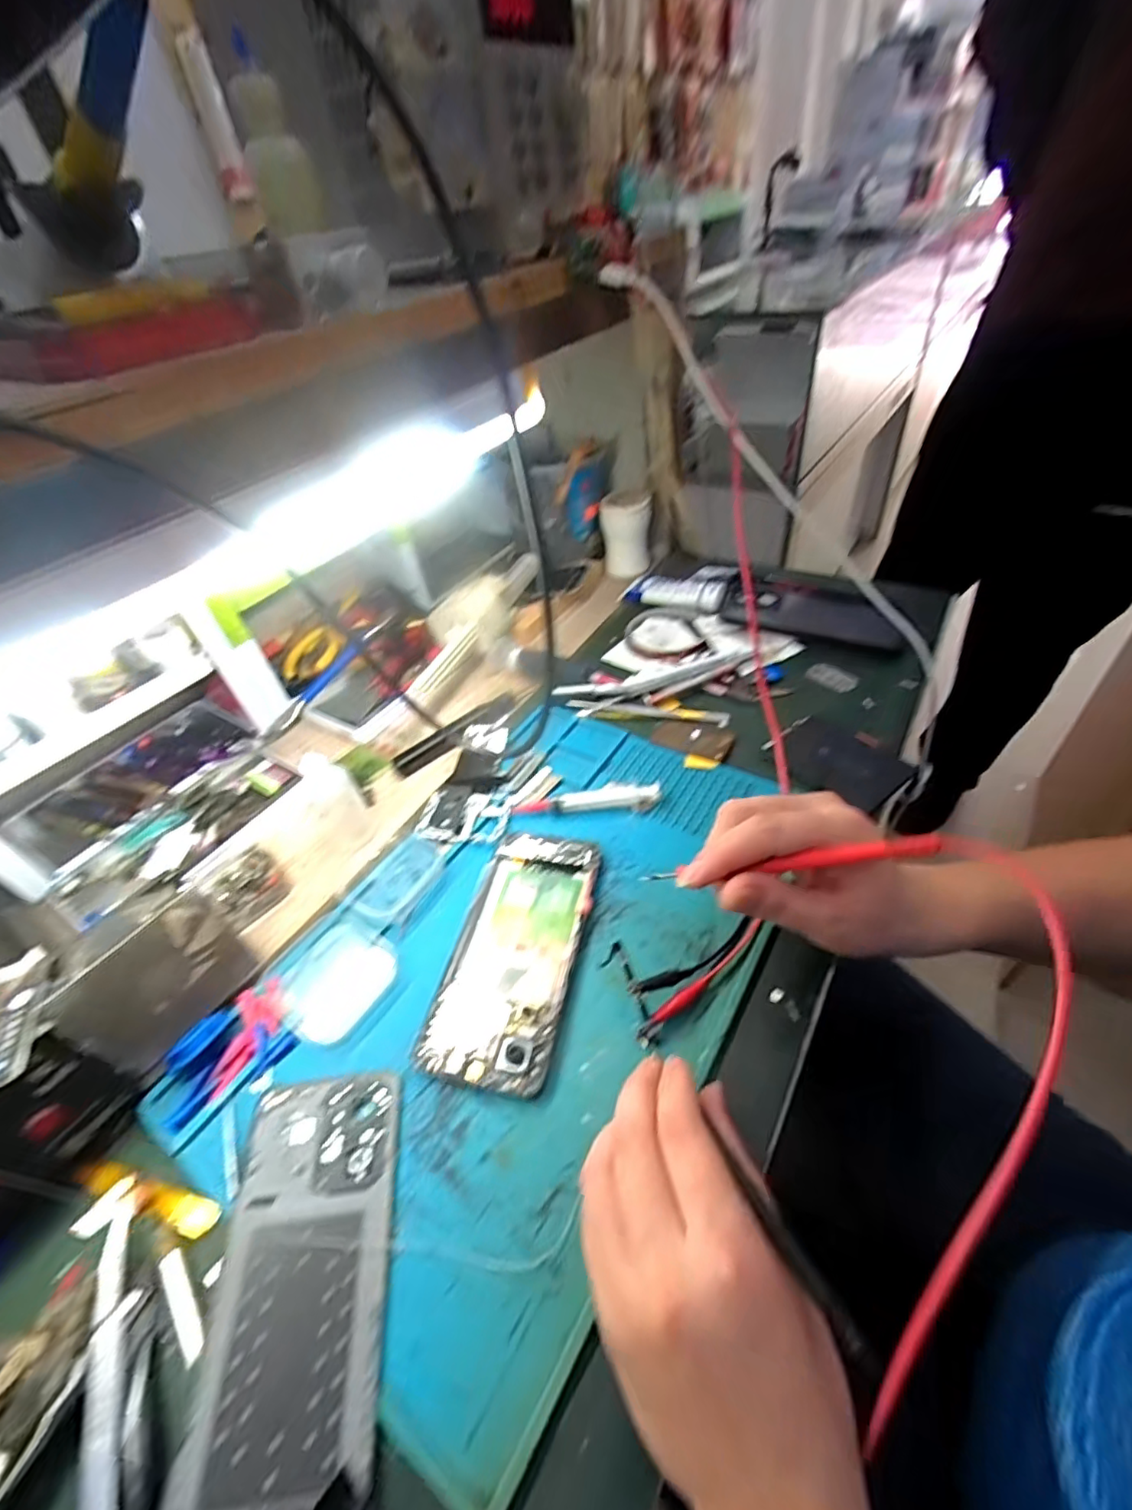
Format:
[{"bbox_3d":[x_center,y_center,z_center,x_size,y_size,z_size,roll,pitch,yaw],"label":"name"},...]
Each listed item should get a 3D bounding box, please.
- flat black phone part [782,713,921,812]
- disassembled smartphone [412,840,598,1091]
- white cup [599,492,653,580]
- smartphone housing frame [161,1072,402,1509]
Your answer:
[{"bbox_3d":[0.205,0.003,0.431,0.062,0.009,0.086,-36,47,-24],"label":"flat black phone part"},{"bbox_3d":[-0.028,0.113,0.350,0.072,0.007,0.157,7,45,15],"label":"disassembled smartphone"},{"bbox_3d":[0.070,-0.258,0.674,0.055,0.082,0.057,-4,43,4],"label":"white cup"},{"bbox_3d":[-0.113,0.223,0.247,0.074,0.007,0.155,-9,43,-1],"label":"smartphone housing frame"}]

